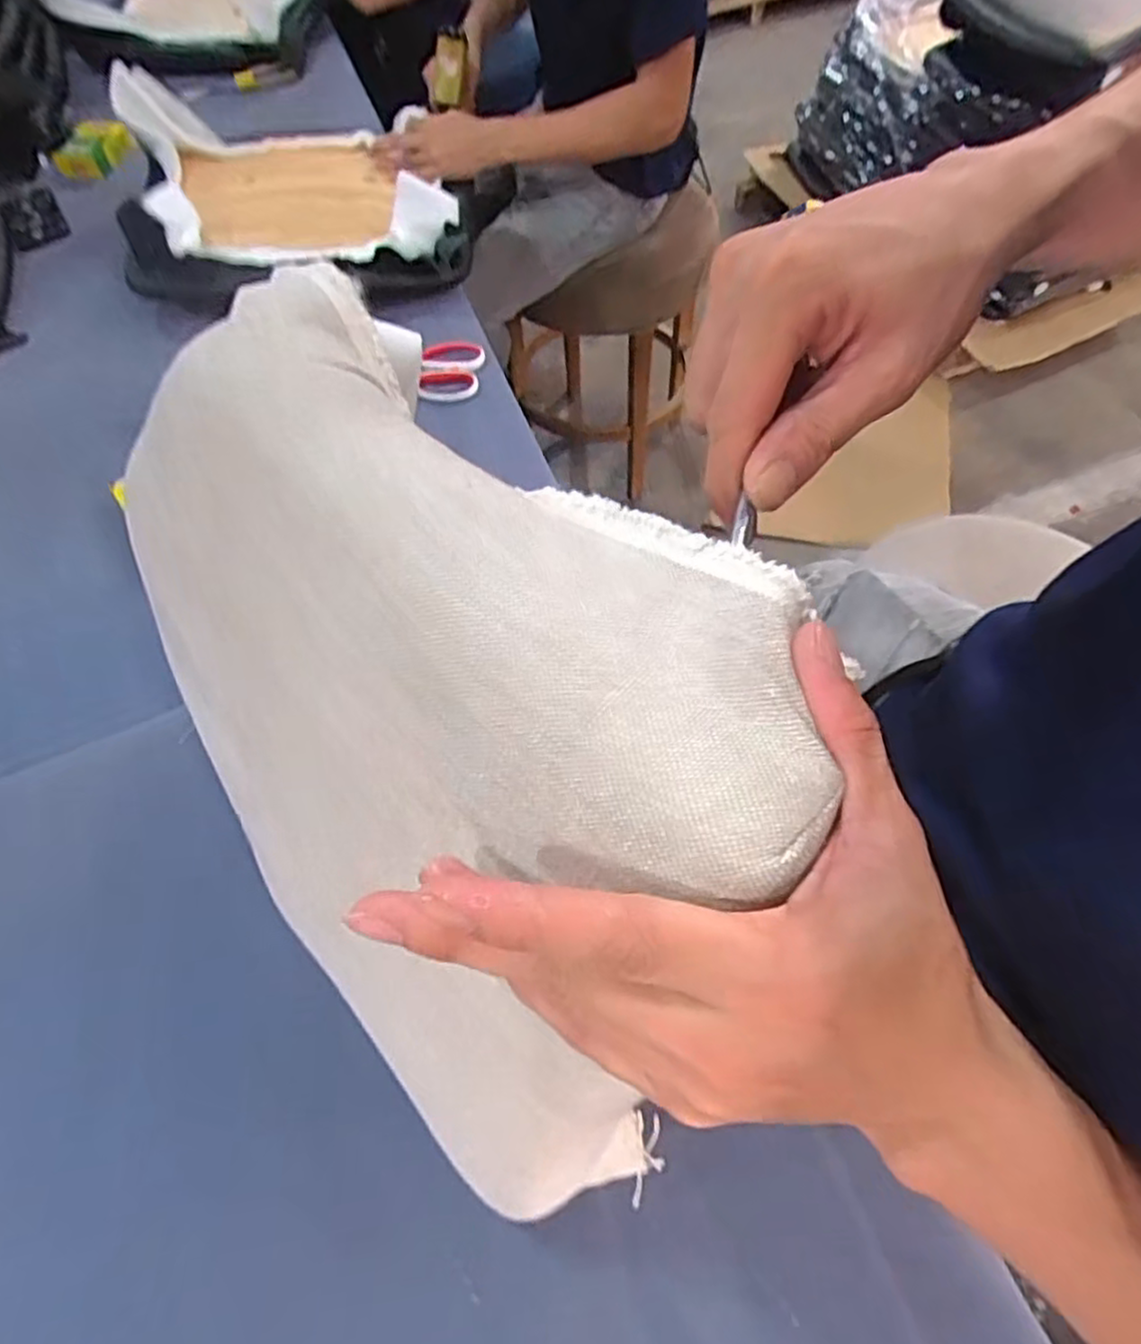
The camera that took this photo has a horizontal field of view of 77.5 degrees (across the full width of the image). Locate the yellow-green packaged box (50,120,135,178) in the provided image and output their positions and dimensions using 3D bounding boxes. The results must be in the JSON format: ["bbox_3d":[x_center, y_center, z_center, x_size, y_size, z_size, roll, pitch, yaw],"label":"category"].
[{"bbox_3d":[-0.912,-0.995,1.357,0.153,0.063,0.039,-26,59,3],"label":"yellow-green packaged box"}]

